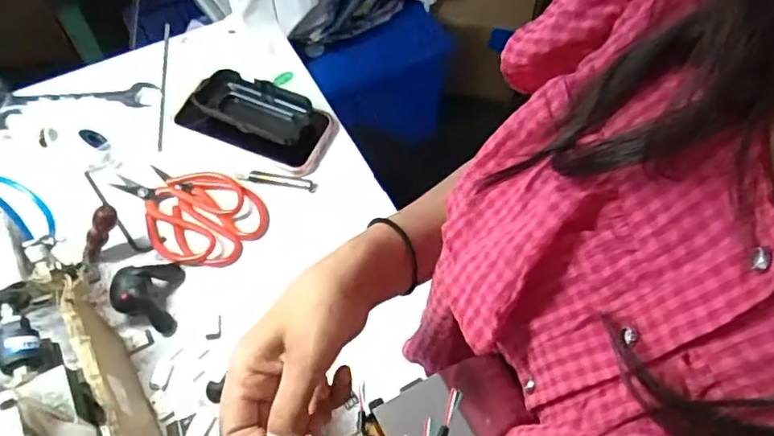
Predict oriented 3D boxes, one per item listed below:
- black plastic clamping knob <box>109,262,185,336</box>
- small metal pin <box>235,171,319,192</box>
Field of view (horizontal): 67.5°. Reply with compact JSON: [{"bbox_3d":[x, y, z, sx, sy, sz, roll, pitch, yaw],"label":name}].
[{"bbox_3d":[-0.194,0.060,0.468,0.039,0.043,0.057,-3,60,-3],"label":"black plastic clamping knob"},{"bbox_3d":[-0.101,-0.035,0.538,0.073,0.011,0.012,7,60,3],"label":"small metal pin"}]

